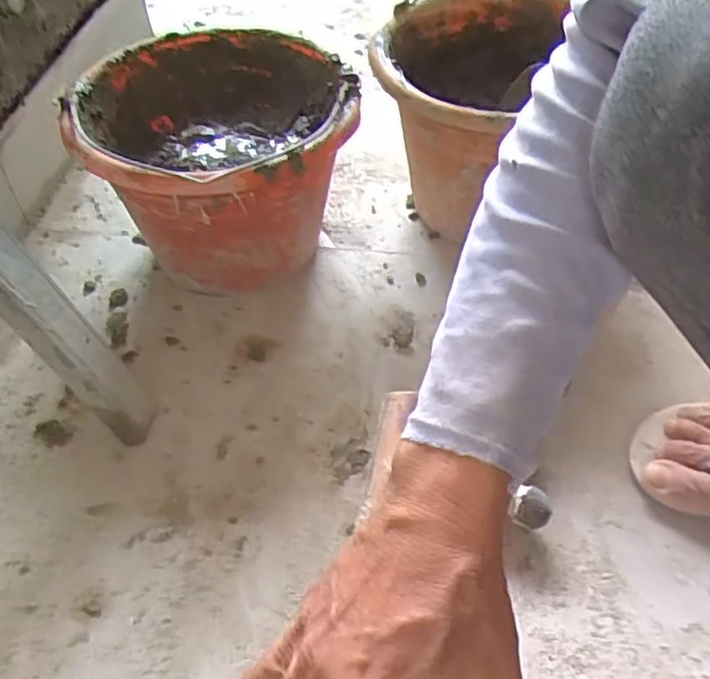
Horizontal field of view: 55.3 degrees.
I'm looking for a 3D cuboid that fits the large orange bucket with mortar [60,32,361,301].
[{"bbox_3d":[-0.116,-0.149,0.611,0.219,0.171,0.211,-4,50,-3],"label":"large orange bucket with mortar"}]

